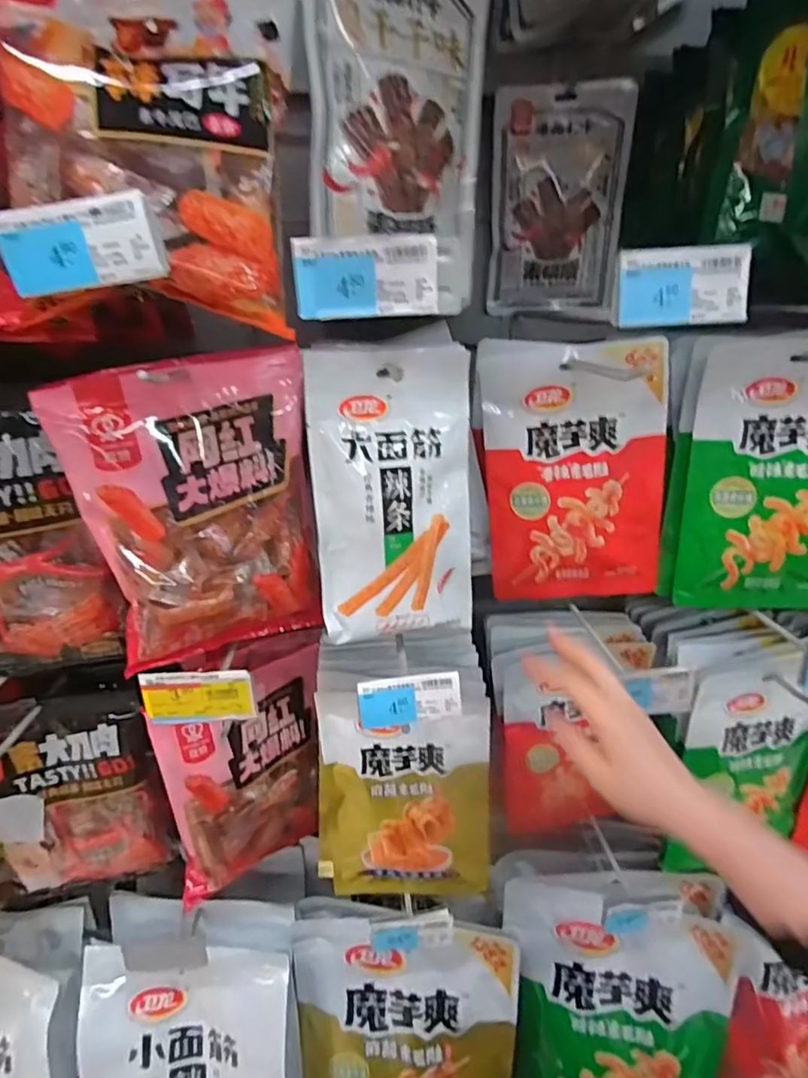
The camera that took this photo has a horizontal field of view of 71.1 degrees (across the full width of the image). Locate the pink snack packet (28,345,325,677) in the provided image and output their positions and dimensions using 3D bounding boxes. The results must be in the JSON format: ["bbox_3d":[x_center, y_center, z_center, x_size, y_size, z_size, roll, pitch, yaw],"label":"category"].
[{"bbox_3d":[-0.158,-0.018,0.459,0.174,0.232,0.051,-17,29,-31],"label":"pink snack packet"}]

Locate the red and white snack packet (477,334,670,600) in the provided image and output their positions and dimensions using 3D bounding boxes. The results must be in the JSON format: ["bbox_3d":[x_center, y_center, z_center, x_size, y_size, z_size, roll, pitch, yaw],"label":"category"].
[{"bbox_3d":[0.168,-0.060,0.563,0.168,0.255,0.028,-4,22,7],"label":"red and white snack packet"}]

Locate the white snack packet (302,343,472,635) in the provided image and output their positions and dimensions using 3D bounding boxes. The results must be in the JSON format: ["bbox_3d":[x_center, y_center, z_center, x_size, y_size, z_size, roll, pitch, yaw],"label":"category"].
[{"bbox_3d":[-0.007,-0.037,0.493,0.141,0.246,0.014,-7,11,-16],"label":"white snack packet"}]

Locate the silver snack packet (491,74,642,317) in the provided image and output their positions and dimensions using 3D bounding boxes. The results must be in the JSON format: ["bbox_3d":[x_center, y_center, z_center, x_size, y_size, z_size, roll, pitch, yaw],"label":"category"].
[{"bbox_3d":[0.174,-0.375,0.640,0.147,0.219,0.016,2,25,7],"label":"silver snack packet"}]

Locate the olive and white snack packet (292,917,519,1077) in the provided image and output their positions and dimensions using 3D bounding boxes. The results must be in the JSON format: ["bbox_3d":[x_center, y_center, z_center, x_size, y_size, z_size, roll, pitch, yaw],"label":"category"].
[{"bbox_3d":[-0.013,0.609,0.656,0.278,0.350,0.040,0,4,7],"label":"olive and white snack packet"}]

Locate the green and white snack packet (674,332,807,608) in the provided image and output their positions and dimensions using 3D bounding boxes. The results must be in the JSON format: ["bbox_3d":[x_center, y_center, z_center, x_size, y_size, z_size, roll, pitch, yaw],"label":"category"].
[{"bbox_3d":[0.363,-0.056,0.542,0.173,0.263,0.041,0,19,4],"label":"green and white snack packet"}]

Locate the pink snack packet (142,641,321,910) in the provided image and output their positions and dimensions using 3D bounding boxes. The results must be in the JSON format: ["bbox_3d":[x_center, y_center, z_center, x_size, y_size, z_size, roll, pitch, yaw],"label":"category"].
[{"bbox_3d":[-0.158,0.253,0.597,0.169,0.229,0.035,-15,18,-32],"label":"pink snack packet"}]

